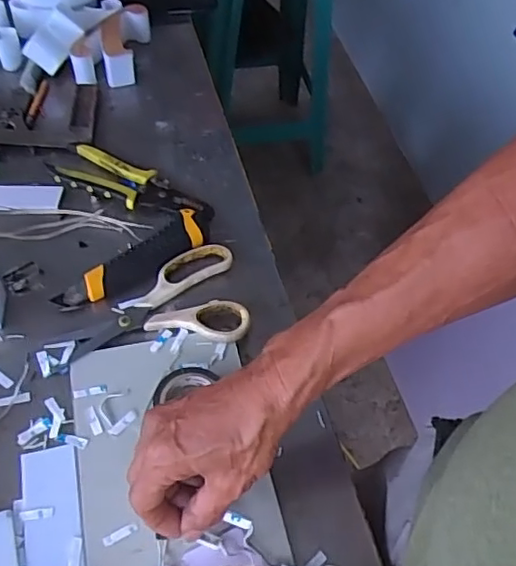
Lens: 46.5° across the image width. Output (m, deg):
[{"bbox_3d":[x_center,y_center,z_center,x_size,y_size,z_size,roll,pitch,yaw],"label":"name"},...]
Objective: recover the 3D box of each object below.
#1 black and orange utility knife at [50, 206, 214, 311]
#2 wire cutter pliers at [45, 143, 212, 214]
[{"bbox_3d":[-0.106,-0.025,0.567,0.176,0.018,0.041,-35,64,-28],"label":"black and orange utility knife"},{"bbox_3d":[-0.132,-0.104,0.621,0.165,0.020,0.055,21,53,9],"label":"wire cutter pliers"}]

